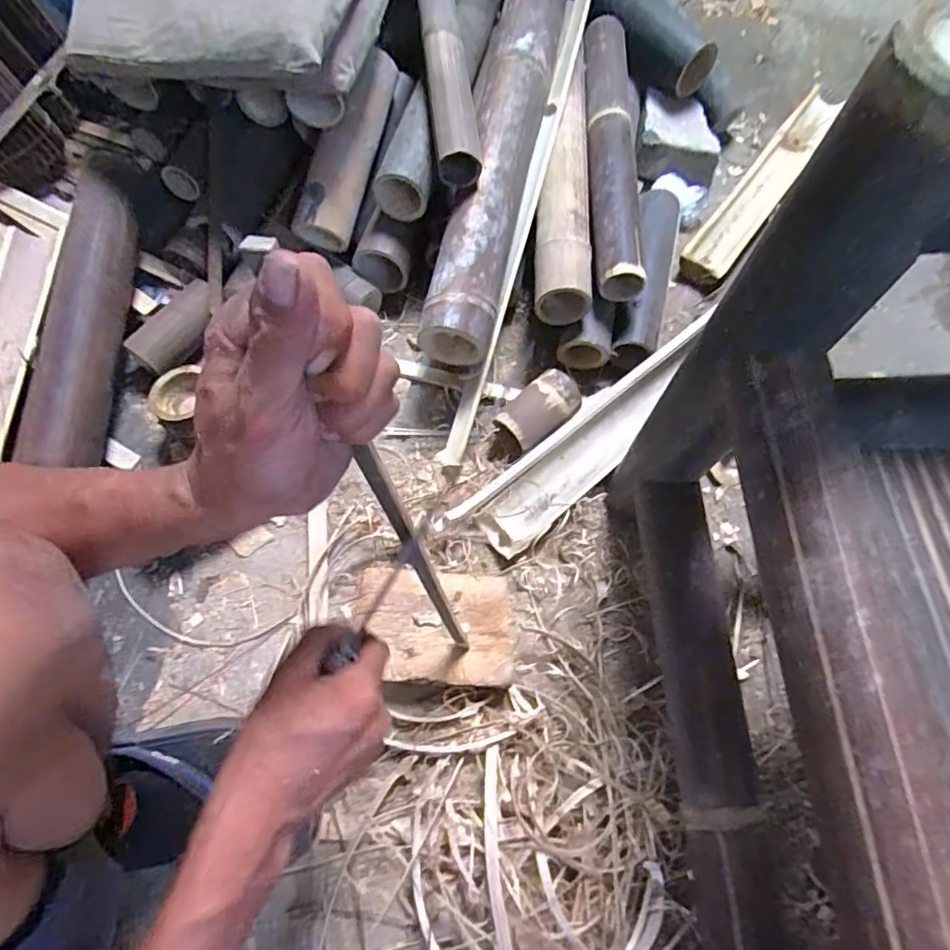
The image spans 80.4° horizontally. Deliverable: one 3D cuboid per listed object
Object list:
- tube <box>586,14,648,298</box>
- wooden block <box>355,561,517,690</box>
[{"bbox_3d":[0.181,-0.439,0.752,0.067,0.051,0.463,3,68,-1],"label":"tube"},{"bbox_3d":[-0.043,0.161,0.601,0.169,0.037,0.115,4,68,0],"label":"wooden block"}]

